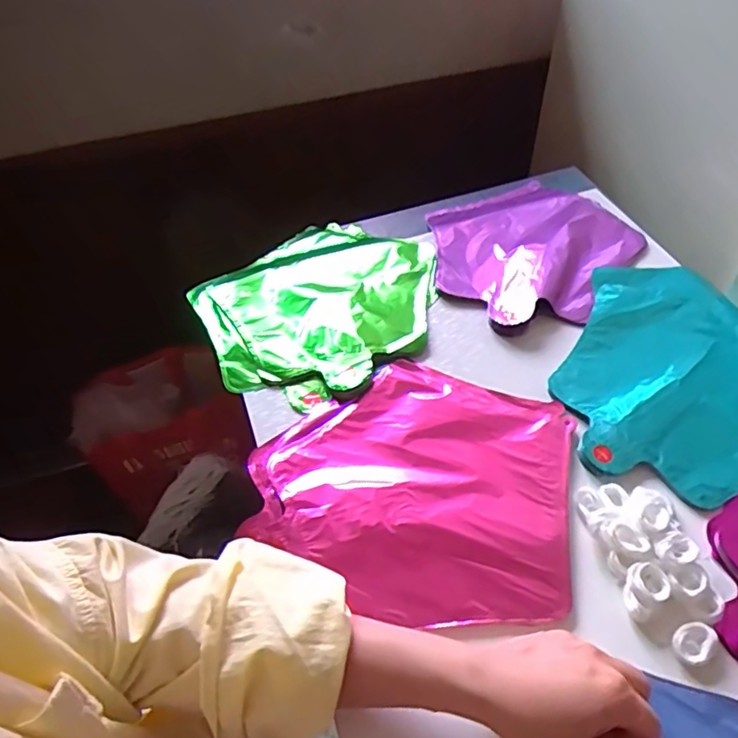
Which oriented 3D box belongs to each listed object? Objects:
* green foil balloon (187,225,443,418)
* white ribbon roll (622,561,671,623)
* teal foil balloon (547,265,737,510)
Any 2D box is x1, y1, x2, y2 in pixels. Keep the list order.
[{"bbox_3d":[-0.051,-0.072,0.604,0.253,0.028,0.227,-38,59,-25],"label":"green foil balloon"},{"bbox_3d":[0.187,0.149,0.389,0.035,0.019,0.028,-34,57,-22],"label":"white ribbon roll"},{"bbox_3d":[0.277,-0.002,0.523,0.221,0.017,0.255,-7,51,-2],"label":"teal foil balloon"}]

